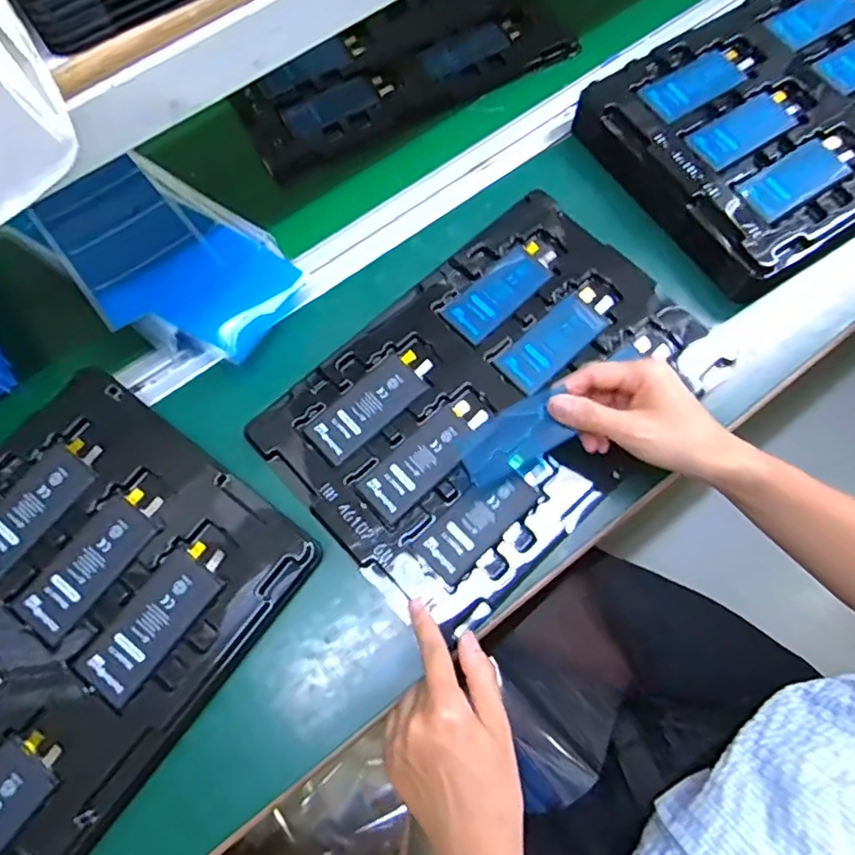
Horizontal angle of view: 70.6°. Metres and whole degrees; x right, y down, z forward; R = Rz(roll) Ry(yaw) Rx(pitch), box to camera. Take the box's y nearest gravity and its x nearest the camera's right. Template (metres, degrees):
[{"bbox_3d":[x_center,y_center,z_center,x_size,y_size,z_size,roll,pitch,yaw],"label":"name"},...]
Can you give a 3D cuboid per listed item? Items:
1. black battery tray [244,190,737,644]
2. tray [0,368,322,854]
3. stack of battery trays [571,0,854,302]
[{"bbox_3d":[0.058,-0.023,0.476,0.328,0.016,0.239,-41,77,-11],"label":"black battery tray"},{"bbox_3d":[-0.263,0.144,0.402,0.228,0.018,0.328,35,74,11],"label":"tray"},{"bbox_3d":[0.338,-0.286,0.546,0.334,0.049,0.236,-32,76,-9],"label":"stack of battery trays"}]

